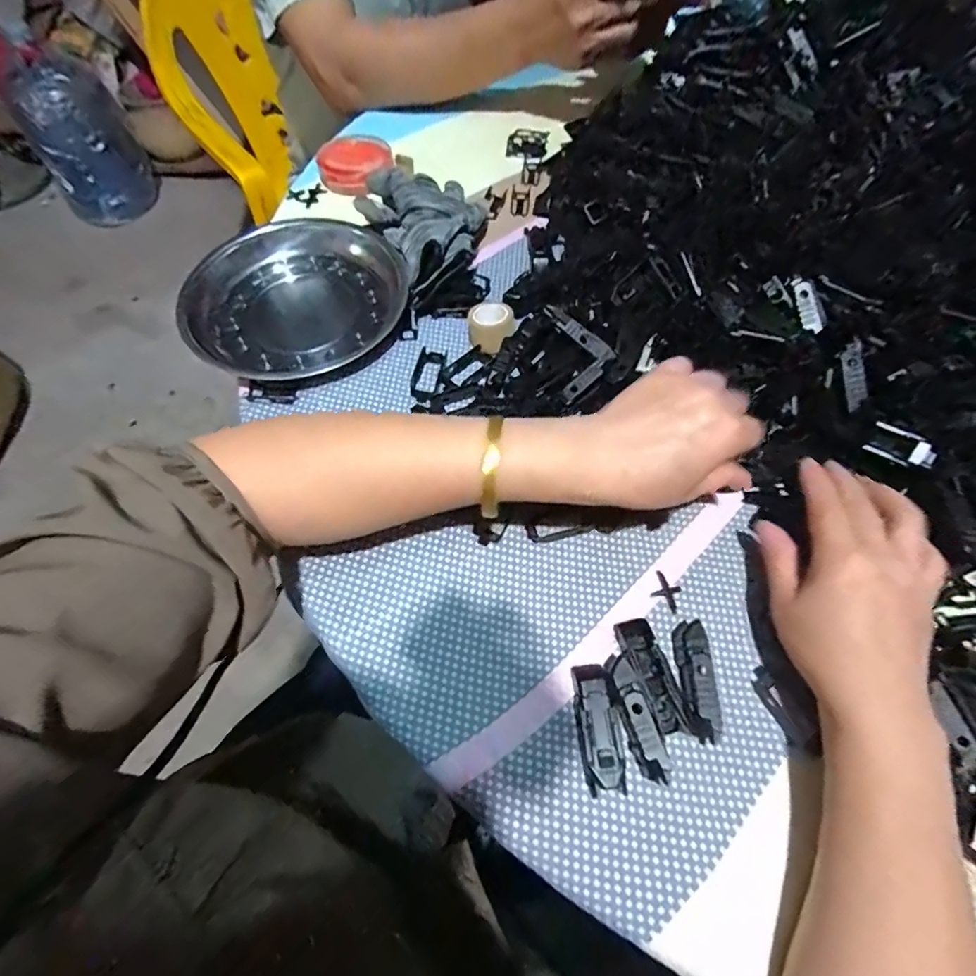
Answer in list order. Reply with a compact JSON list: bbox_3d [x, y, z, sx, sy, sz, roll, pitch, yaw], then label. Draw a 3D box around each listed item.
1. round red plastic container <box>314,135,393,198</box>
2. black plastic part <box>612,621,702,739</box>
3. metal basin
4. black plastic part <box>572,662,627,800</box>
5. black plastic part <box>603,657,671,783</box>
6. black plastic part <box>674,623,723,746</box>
[{"bbox_3d":[-0.139,-0.340,0.541,0.075,0.025,0.065,-10,61,-5],"label":"round red plastic container"},{"bbox_3d":[0.098,0.112,0.304,0.019,0.015,0.068,-17,64,-10],"label":"black plastic part"},{"bbox_3d":[-0.159,-0.162,0.440,0.173,0.050,0.174,1,62,-1],"label":"metal basin"},{"bbox_3d":[0.062,0.135,0.291,0.025,0.015,0.066,-10,63,-7],"label":"black plastic part"},{"bbox_3d":[0.082,0.129,0.290,0.017,0.022,0.066,-12,63,-8],"label":"black plastic part"},{"bbox_3d":[0.121,0.112,0.300,0.015,0.023,0.065,1,62,-1],"label":"black plastic part"}]

